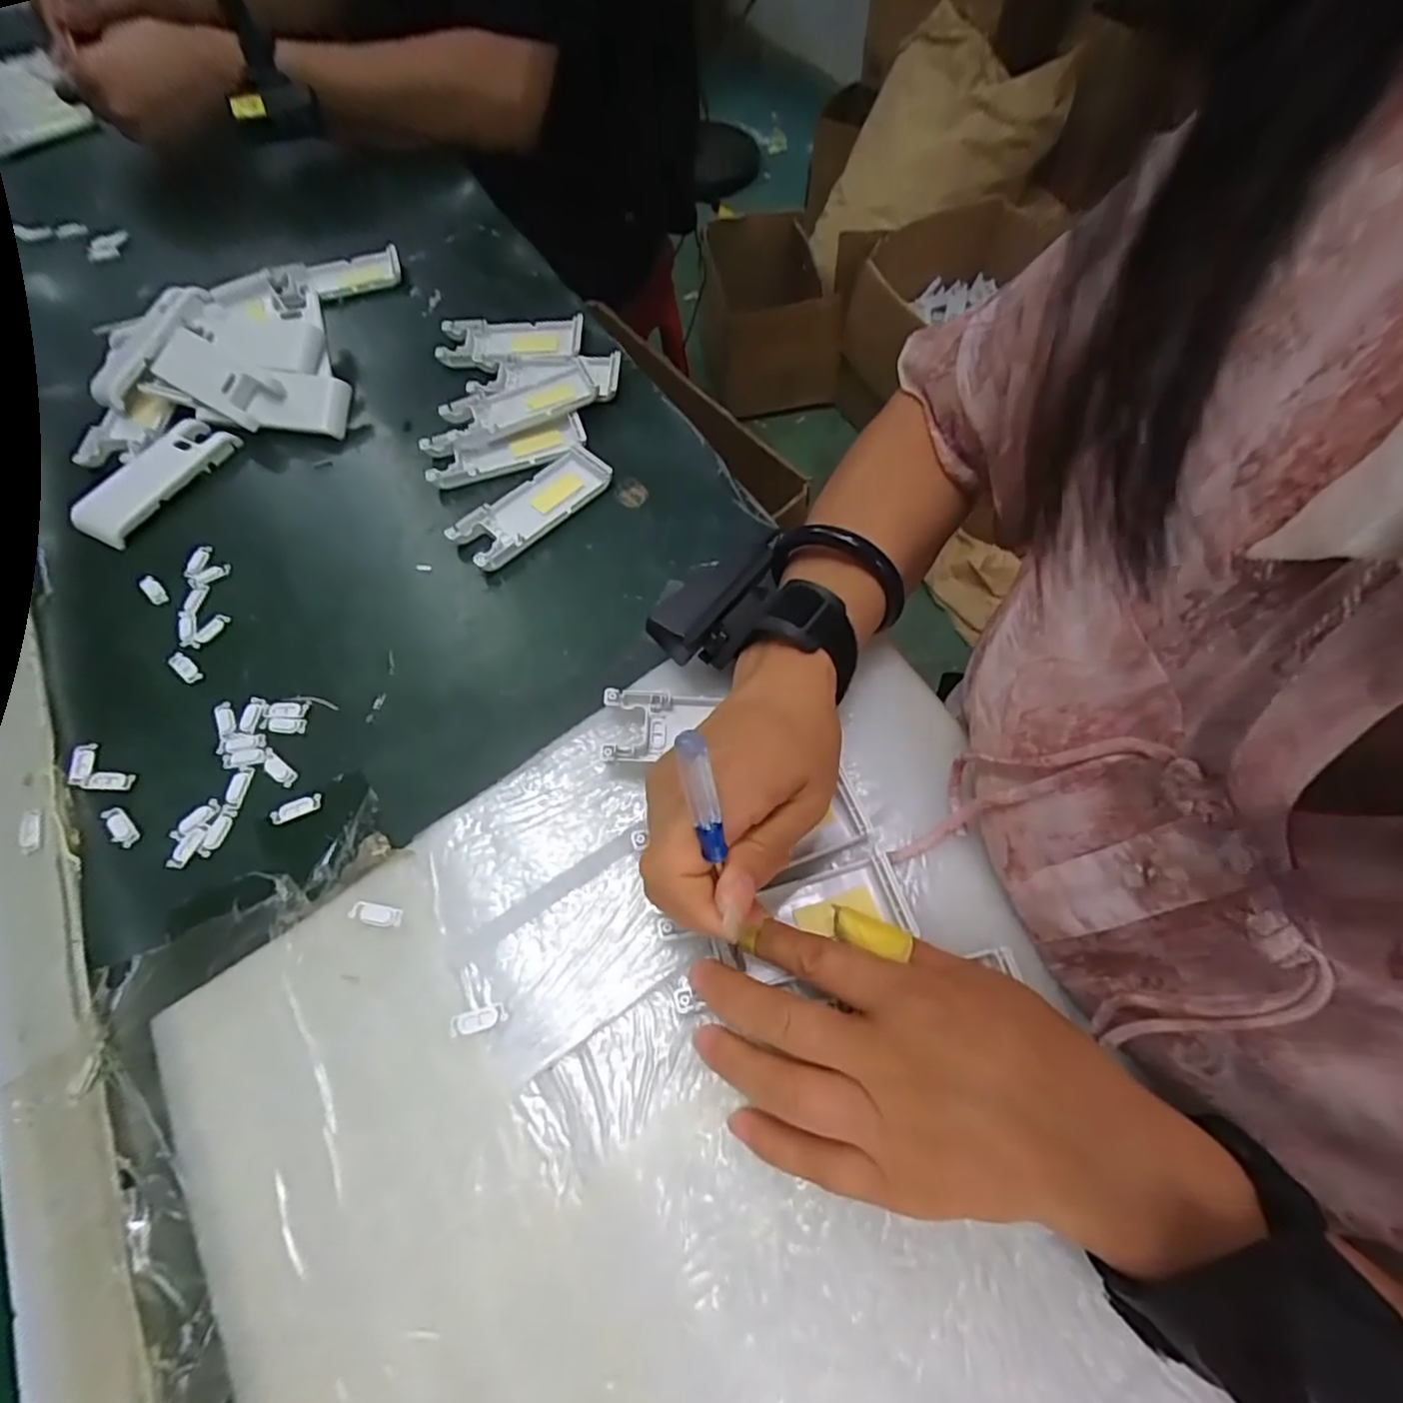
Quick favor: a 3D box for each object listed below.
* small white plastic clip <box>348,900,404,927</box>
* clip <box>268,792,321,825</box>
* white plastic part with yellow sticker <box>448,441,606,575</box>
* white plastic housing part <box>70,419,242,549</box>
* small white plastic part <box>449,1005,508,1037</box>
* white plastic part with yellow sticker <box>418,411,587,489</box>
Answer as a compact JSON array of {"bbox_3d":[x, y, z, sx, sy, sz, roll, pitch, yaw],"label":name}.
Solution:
[{"bbox_3d":[-0.146,0.095,0.287,0.024,0.004,0.009,10,63,6],"label":"small white plastic clip"},{"bbox_3d":[-0.204,0.054,0.321,0.025,0.004,0.010,-21,64,-10],"label":"clip"},{"bbox_3d":[-0.107,-0.124,0.406,0.043,0.012,0.103,40,69,19],"label":"white plastic part with yellow sticker"},{"bbox_3d":[-0.357,-0.146,0.418,0.046,0.011,0.101,25,65,13],"label":"white plastic housing part"},{"bbox_3d":[-0.093,0.132,0.266,0.023,0.004,0.009,-16,63,-8],"label":"small white plastic part"},{"bbox_3d":[-0.131,-0.170,0.427,0.105,0.008,0.034,-14,63,-7],"label":"white plastic part with yellow sticker"}]

